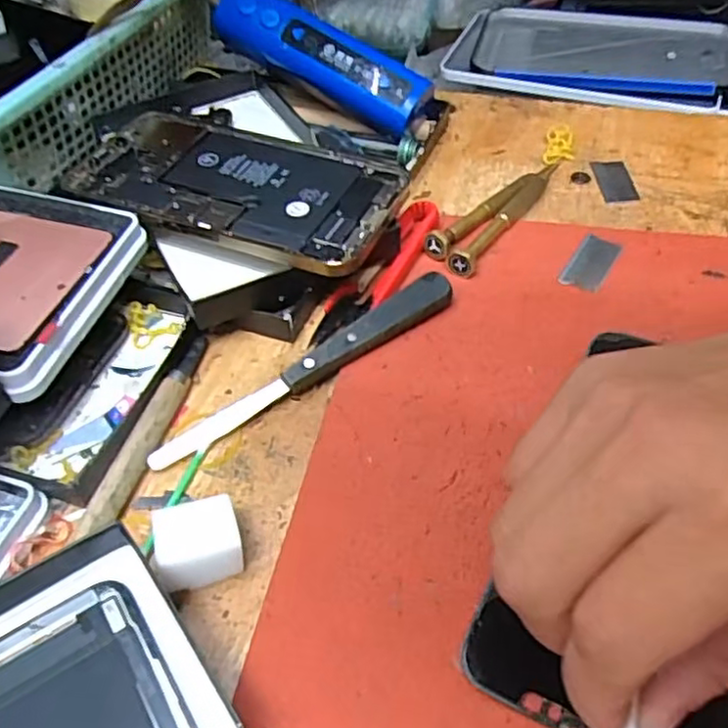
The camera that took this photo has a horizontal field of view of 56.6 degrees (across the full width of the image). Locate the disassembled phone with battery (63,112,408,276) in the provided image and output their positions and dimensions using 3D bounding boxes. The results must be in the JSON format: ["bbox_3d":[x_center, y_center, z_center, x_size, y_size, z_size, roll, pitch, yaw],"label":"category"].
[{"bbox_3d":[-0.062,-0.087,0.325,0.155,0.004,0.081,17,54,16],"label":"disassembled phone with battery"}]

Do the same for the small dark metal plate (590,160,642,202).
[{"bbox_3d":[0.140,-0.103,0.377,0.020,0.004,0.040,-2,49,2],"label":"small dark metal plate"}]

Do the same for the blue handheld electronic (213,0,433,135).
[{"bbox_3d":[-0.026,-0.178,0.389,0.133,0.031,0.029,31,55,6],"label":"blue handheld electronic"}]

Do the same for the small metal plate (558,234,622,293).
[{"bbox_3d":[0.109,-0.049,0.321,0.019,0.004,0.038,25,55,24],"label":"small metal plate"}]

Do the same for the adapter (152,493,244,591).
[{"bbox_3d":[-0.056,0.062,0.232,0.027,0.024,0.024,-11,49,-6],"label":"adapter"}]

